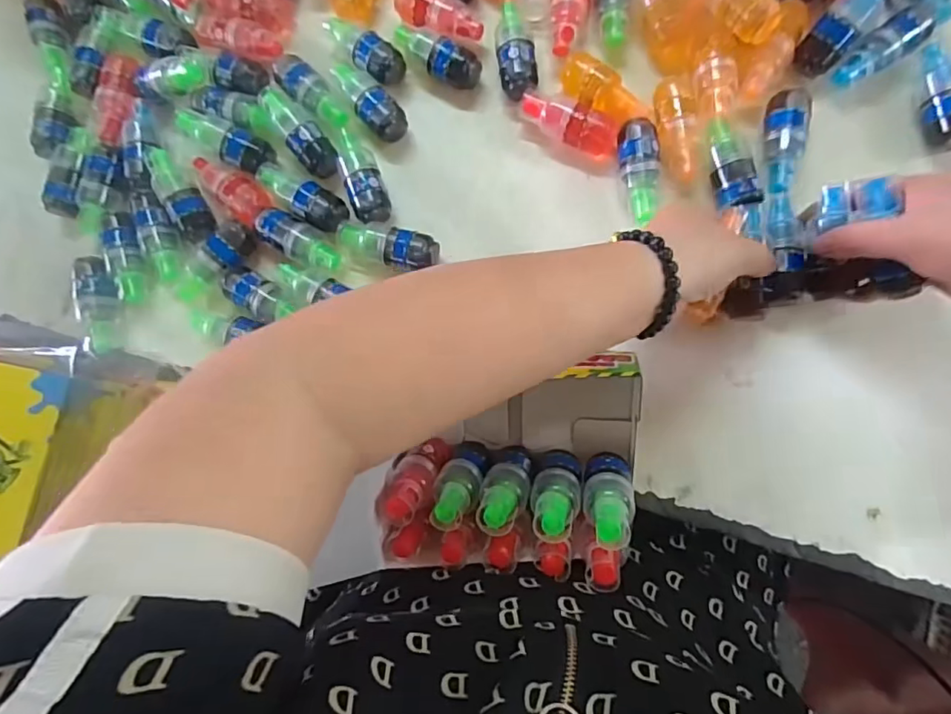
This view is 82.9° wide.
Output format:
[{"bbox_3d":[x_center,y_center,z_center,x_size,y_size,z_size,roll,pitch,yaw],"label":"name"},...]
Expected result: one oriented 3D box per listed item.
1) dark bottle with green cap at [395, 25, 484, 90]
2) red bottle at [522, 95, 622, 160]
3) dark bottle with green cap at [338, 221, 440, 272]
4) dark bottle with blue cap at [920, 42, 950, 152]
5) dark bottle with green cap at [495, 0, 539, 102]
[{"bbox_3d":[-0.031,-0.244,0.440,0.077,0.029,0.028,36,91,8],"label":"dark bottle with green cap"},{"bbox_3d":[0.074,-0.182,0.422,0.077,0.031,0.030,31,87,10],"label":"red bottle"},{"bbox_3d":[-0.070,-0.086,0.421,0.081,0.024,0.031,11,87,8],"label":"dark bottle with green cap"},{"bbox_3d":[0.340,-0.188,0.391,0.024,0.026,0.076,-12,84,6],"label":"dark bottle with blue cap"},{"bbox_3d":[0.032,-0.248,0.434,0.030,0.025,0.087,-8,85,7],"label":"dark bottle with green cap"}]

